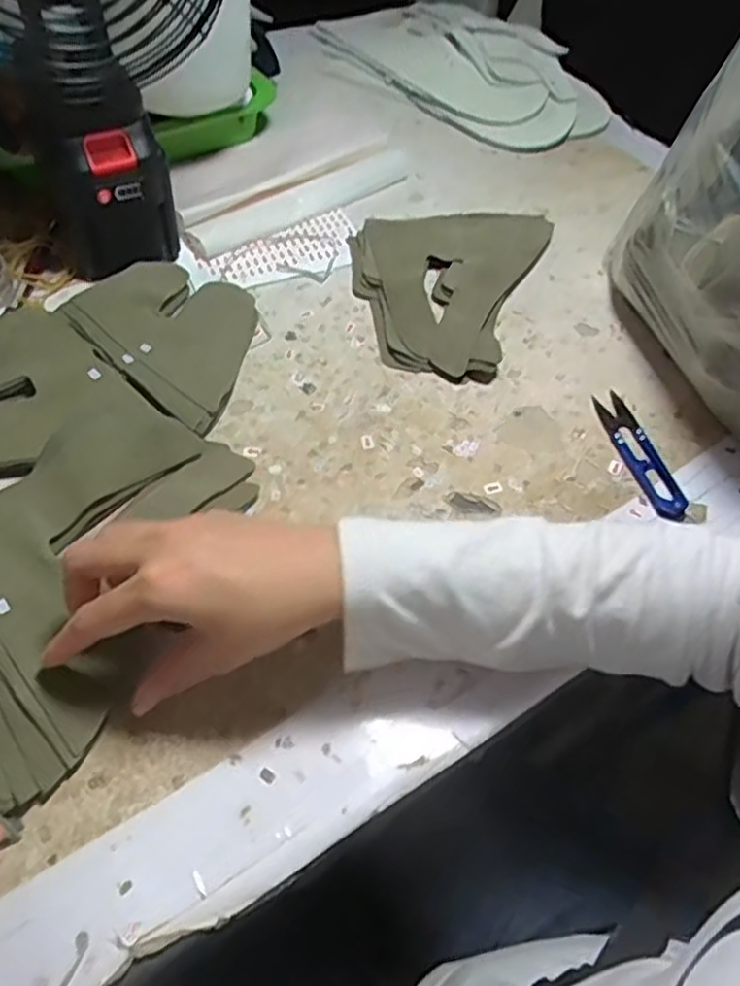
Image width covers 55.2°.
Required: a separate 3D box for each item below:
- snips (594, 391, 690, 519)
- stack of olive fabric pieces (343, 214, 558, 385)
[{"bbox_3d":[0.174,-0.028,0.454,0.024,0.017,0.103,-11,57,-11],"label":"snips"},{"bbox_3d":[0.050,-0.170,0.540,0.139,0.016,0.188,19,56,9],"label":"stack of olive fabric pieces"}]

